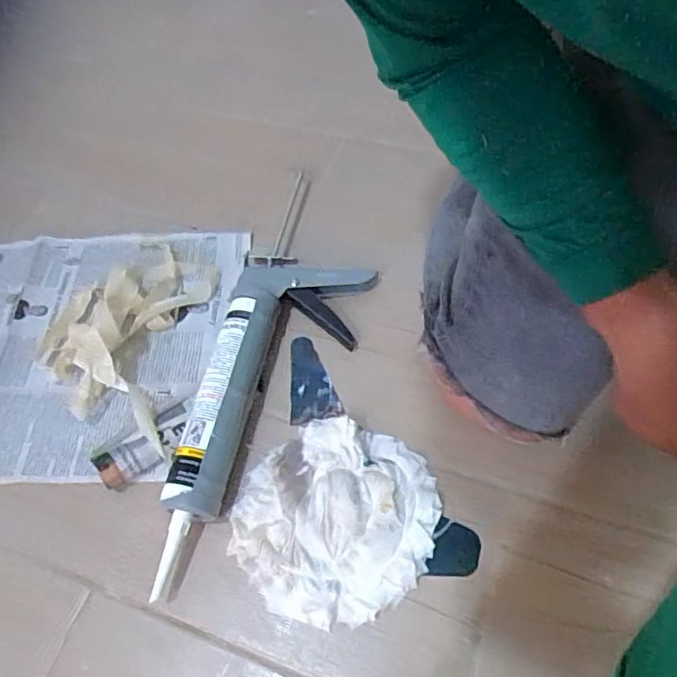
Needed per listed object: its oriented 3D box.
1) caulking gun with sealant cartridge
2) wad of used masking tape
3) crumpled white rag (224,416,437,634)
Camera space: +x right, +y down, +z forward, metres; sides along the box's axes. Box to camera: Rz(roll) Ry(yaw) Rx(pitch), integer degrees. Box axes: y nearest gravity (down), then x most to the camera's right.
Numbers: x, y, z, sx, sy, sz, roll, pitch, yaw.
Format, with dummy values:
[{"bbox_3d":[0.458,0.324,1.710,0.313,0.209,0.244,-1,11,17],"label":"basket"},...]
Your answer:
[{"bbox_3d":[-0.064,0.013,0.579,0.133,0.048,0.464,13,62,12],"label":"caulking gun with sealant cartridge"},{"bbox_3d":[-0.238,-0.012,0.610,0.183,0.055,0.239,7,61,9],"label":"wad of used masking tape"},{"bbox_3d":[-0.005,0.159,0.512,0.174,0.027,0.169,12,62,12],"label":"crumpled white rag"}]

